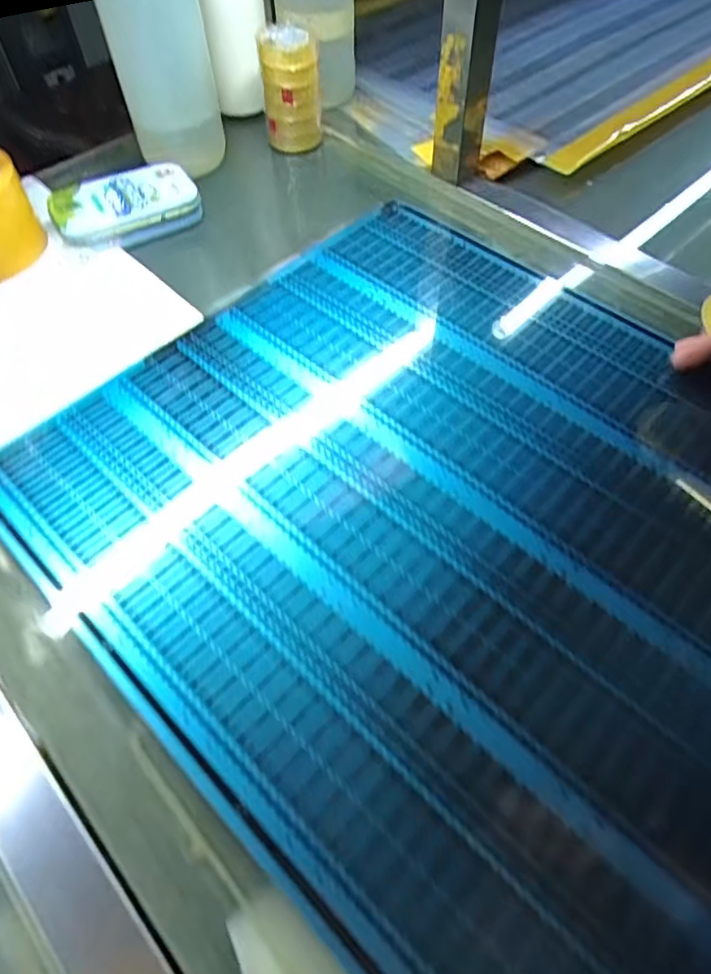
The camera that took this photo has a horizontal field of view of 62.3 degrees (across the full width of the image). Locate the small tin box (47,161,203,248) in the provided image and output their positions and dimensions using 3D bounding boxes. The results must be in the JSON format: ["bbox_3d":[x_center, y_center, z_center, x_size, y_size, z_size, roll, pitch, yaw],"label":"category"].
[{"bbox_3d":[-0.181,-0.220,0.466,0.108,0.021,0.078,-24,59,-15],"label":"small tin box"}]

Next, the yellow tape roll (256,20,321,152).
[{"bbox_3d":[-0.054,-0.337,0.503,0.049,0.083,0.046,0,56,1],"label":"yellow tape roll"}]

